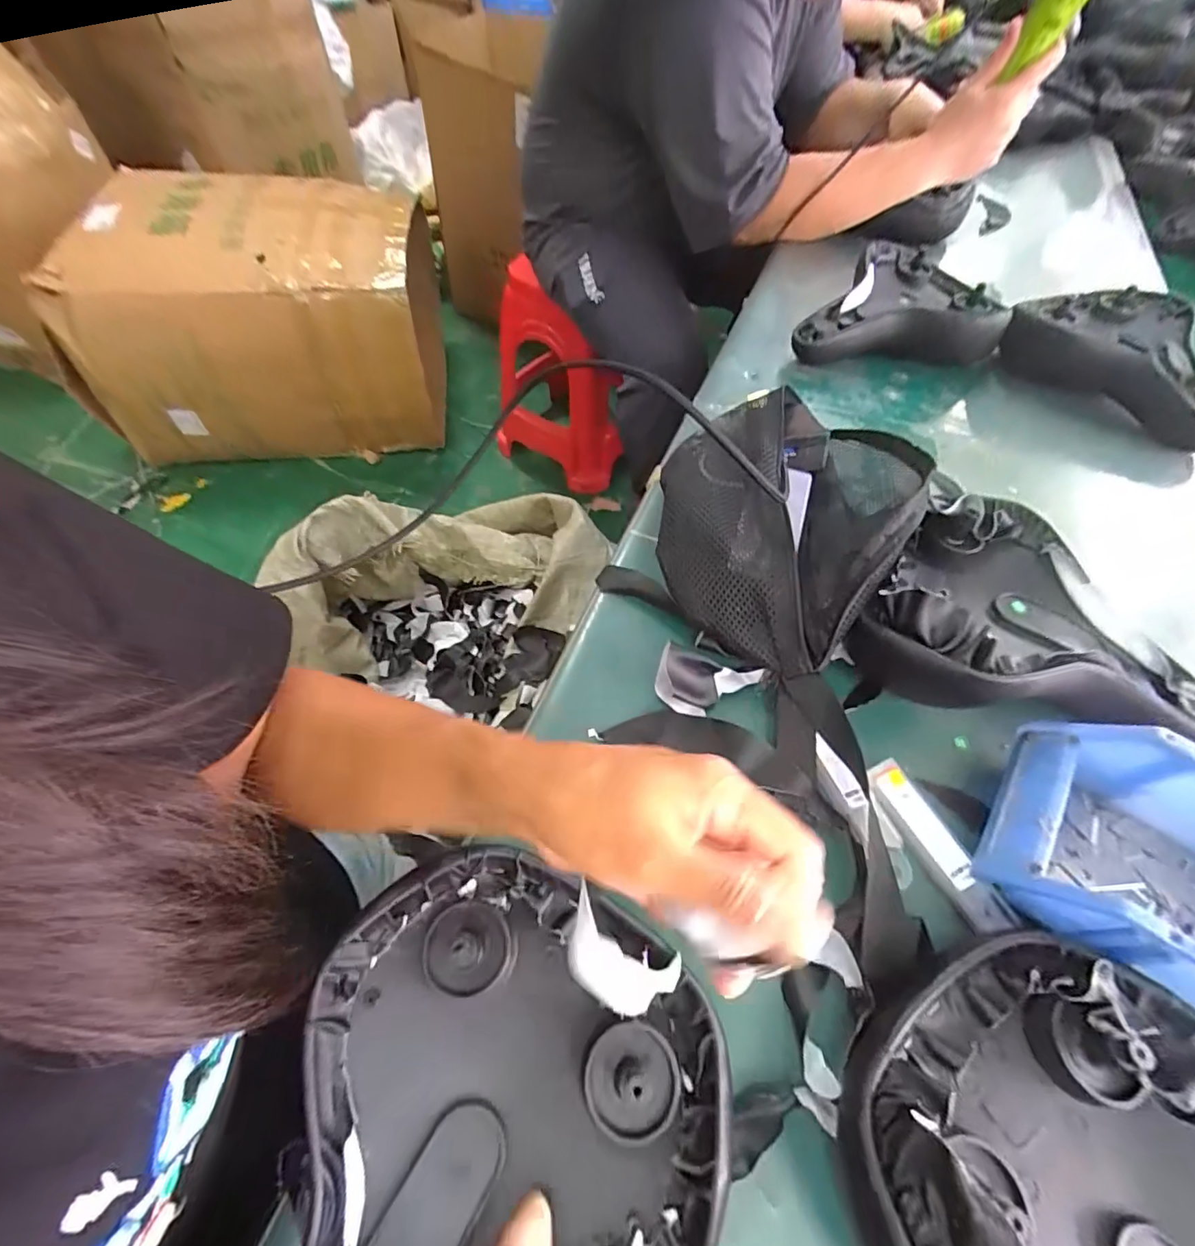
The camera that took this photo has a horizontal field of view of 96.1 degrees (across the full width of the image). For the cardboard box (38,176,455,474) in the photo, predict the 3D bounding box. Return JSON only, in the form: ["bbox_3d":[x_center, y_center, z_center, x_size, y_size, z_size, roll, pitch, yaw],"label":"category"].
[{"bbox_3d":[-0.849,-0.777,1.418,0.746,0.484,0.563,-4,58,-5],"label":"cardboard box"}]

